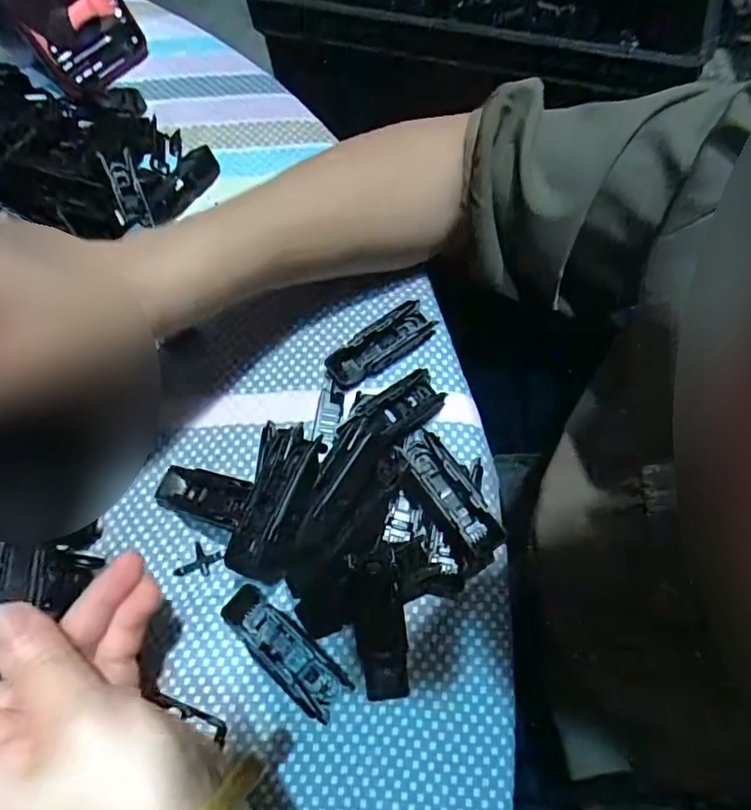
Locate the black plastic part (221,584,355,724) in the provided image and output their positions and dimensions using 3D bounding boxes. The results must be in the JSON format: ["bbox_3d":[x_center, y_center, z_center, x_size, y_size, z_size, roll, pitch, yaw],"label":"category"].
[{"bbox_3d":[-0.042,0.111,0.252,0.067,0.011,0.022,41,74,16],"label":"black plastic part"}]

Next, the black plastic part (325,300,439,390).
[{"bbox_3d":[0.003,-0.033,0.313,0.067,0.015,0.021,-32,71,-12],"label":"black plastic part"}]

